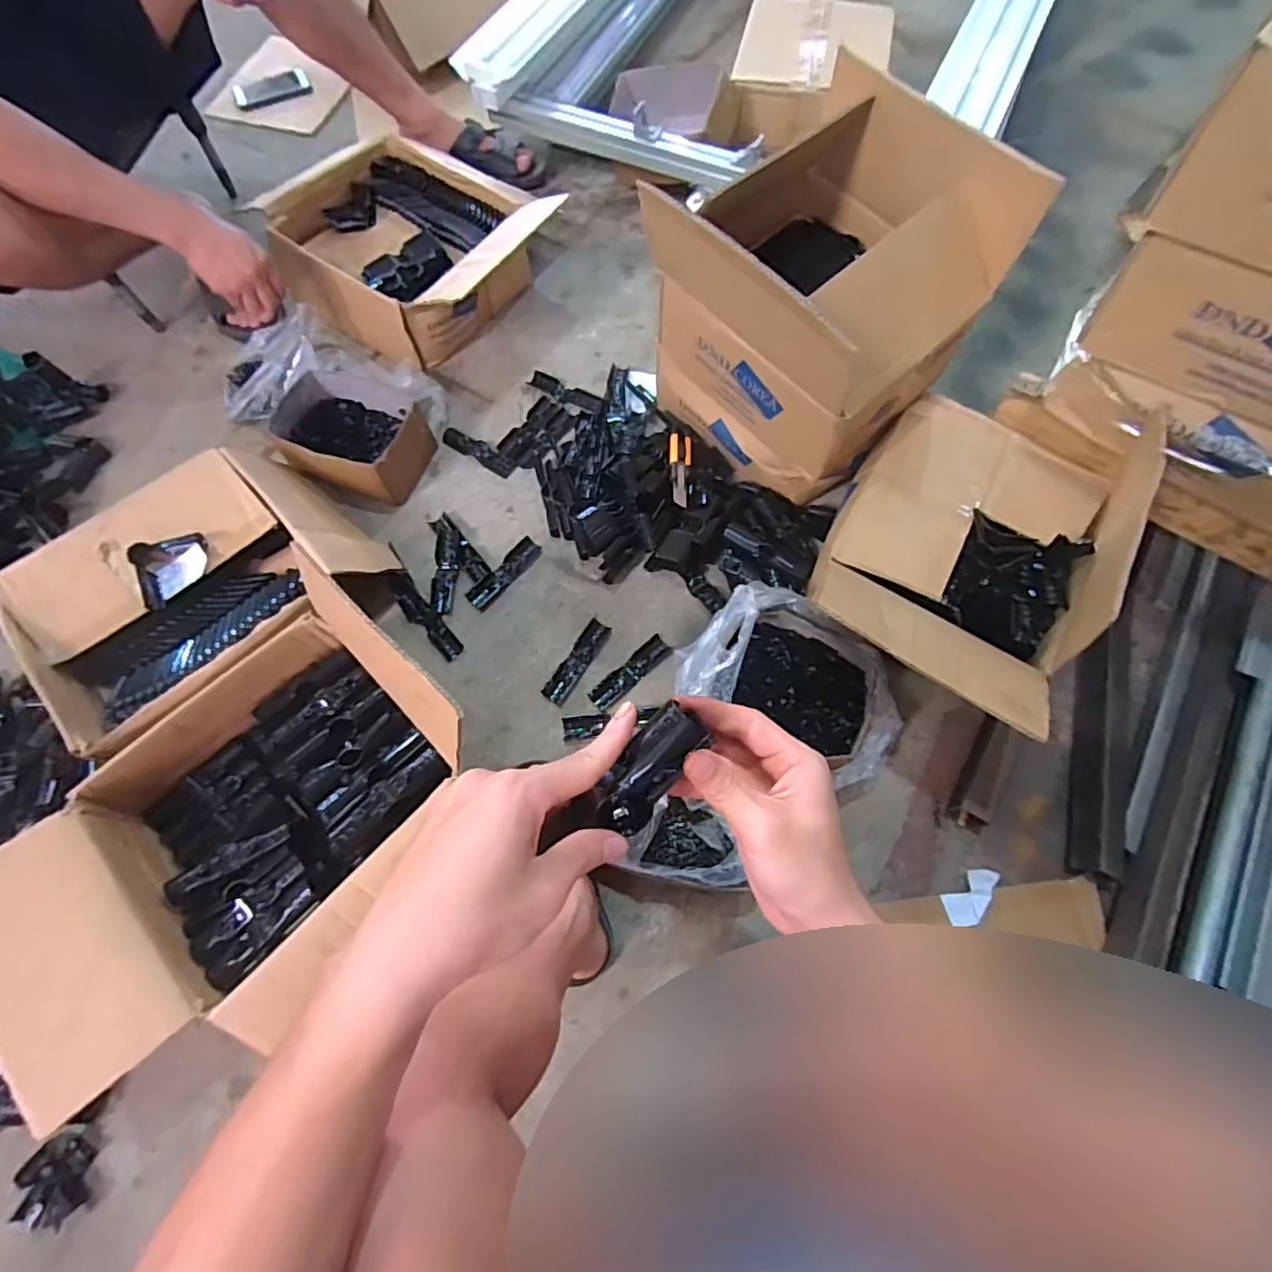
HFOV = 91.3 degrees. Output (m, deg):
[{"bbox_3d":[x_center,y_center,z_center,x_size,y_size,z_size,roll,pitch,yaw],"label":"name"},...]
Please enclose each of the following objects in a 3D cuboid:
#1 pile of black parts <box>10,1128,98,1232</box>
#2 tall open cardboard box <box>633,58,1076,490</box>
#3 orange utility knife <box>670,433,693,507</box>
[{"bbox_3d":[-0.593,0.555,0.634,0.062,0.024,0.079,-14,68,-6],"label":"pile of black parts"},{"bbox_3d":[0.216,-0.406,0.820,0.316,0.374,0.327,-38,73,-14],"label":"tall open cardboard box"},{"bbox_3d":[0.065,-0.244,0.906,0.032,0.015,0.155,2,53,2],"label":"orange utility knife"}]

